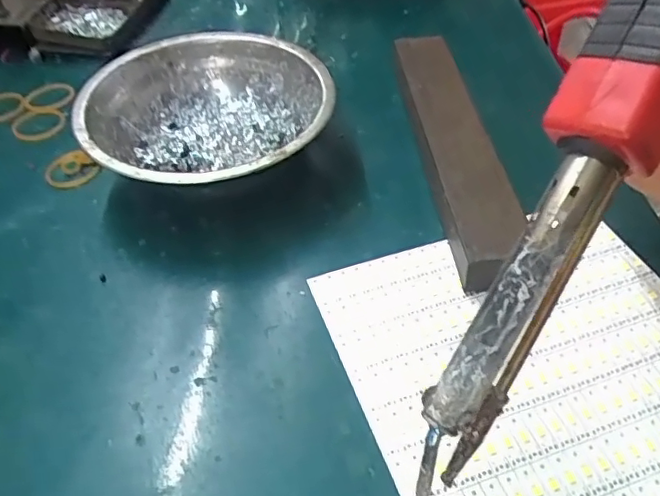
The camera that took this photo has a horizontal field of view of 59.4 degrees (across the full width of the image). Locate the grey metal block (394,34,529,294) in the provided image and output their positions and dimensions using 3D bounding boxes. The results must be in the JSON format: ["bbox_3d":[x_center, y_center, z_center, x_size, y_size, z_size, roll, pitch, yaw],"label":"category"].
[{"bbox_3d":[0.063,-0.055,0.303,0.033,0.021,0.187,-5,47,-1],"label":"grey metal block"}]

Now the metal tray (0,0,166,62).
[{"bbox_3d":[-0.185,-0.180,0.430,0.107,0.029,0.109,3,47,6],"label":"metal tray"}]

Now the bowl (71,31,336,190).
[{"bbox_3d":[-0.062,-0.063,0.304,0.121,0.043,0.123,-2,47,2],"label":"bowl"}]

